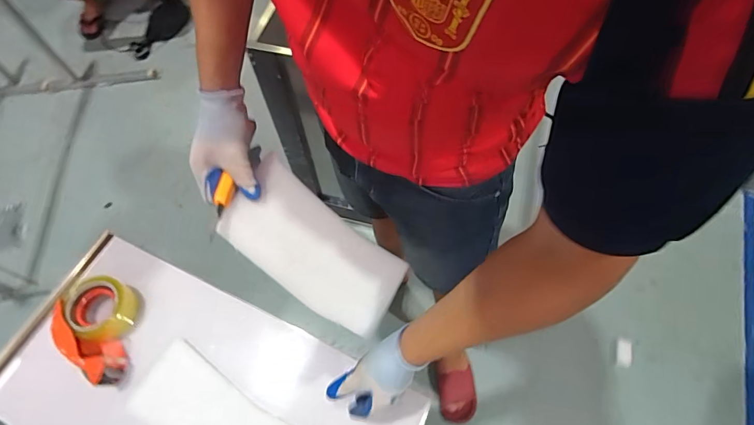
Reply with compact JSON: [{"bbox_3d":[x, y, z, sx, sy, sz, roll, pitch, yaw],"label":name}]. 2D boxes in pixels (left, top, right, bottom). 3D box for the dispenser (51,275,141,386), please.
[{"bbox_3d":[-0.501,0.208,0.729,0.116,0.071,0.185,-4,62,0],"label":"dispenser"}]

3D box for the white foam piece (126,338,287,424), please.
[{"bbox_3d":[-0.273,0.349,0.696,0.280,0.024,0.118,31,62,10],"label":"white foam piece"}]

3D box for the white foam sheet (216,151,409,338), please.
[{"bbox_3d":[-0.088,0.056,0.605,0.274,0.028,0.137,41,69,-11],"label":"white foam sheet"}]

